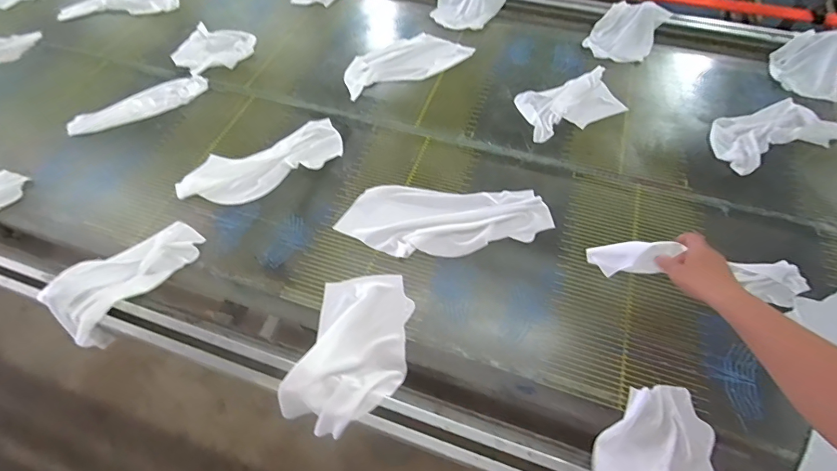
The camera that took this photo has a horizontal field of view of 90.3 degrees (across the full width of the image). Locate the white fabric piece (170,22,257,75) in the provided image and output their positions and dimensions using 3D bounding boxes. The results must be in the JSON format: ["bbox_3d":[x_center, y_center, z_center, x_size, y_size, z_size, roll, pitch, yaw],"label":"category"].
[{"bbox_3d":[-0.601,-0.549,1.224,0.193,0.034,0.201,34,65,21],"label":"white fabric piece"}]

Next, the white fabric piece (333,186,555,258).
[{"bbox_3d":[0.060,-0.034,0.881,0.434,0.024,0.166,-1,58,1],"label":"white fabric piece"}]

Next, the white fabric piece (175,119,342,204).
[{"bbox_3d":[-0.364,-0.168,0.978,0.375,0.023,0.152,-23,60,-12],"label":"white fabric piece"}]

